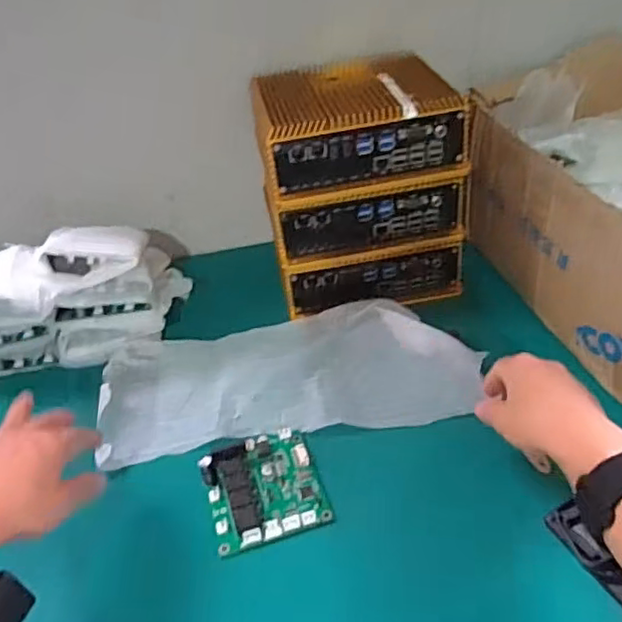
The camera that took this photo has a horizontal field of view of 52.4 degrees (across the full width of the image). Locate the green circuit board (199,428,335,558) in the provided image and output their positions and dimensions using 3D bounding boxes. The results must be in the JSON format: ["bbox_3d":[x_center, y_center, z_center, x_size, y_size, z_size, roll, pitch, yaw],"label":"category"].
[{"bbox_3d":[-0.038,0.137,0.503,0.087,0.019,0.092,-15,40,-11],"label":"green circuit board"}]

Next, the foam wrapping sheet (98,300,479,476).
[{"bbox_3d":[-0.022,0.054,0.591,0.331,0.029,0.164,-8,39,2],"label":"foam wrapping sheet"}]

